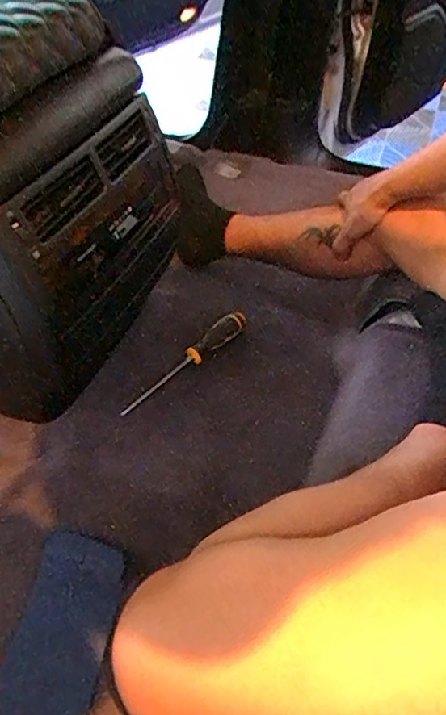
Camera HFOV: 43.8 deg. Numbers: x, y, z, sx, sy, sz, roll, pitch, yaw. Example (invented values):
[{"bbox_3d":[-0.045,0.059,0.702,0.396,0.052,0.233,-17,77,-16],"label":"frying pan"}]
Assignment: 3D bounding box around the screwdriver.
[{"bbox_3d":[-0.056,0.000,0.799,0.228,0.037,0.029,-32,55,-25],"label":"screwdriver"}]

